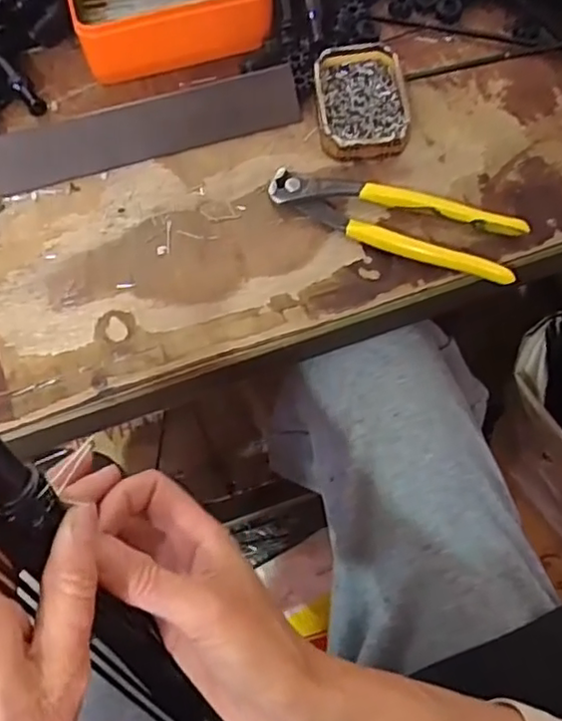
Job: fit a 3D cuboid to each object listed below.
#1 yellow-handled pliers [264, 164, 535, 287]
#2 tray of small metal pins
[{"bbox_3d":[0.071,-0.092,0.420,0.165,0.018,0.046,19,69,9],"label":"yellow-handled pliers"},{"bbox_3d":[0.056,-0.185,0.454,0.063,0.022,0.089,-7,67,-2],"label":"tray of small metal pins"}]

